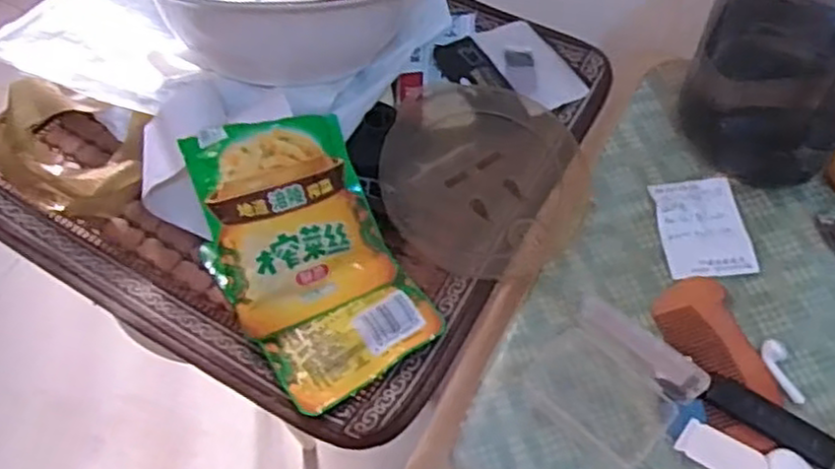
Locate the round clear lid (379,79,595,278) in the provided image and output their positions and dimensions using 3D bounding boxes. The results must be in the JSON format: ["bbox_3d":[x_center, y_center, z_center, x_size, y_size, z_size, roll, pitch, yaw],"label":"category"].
[{"bbox_3d":[0.047,-0.040,0.516,0.145,0.011,0.143,3,67,-6],"label":"round clear lid"}]

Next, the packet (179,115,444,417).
[{"bbox_3d":[-0.071,0.011,0.465,0.109,0.018,0.184,-25,82,-17],"label":"packet"}]

